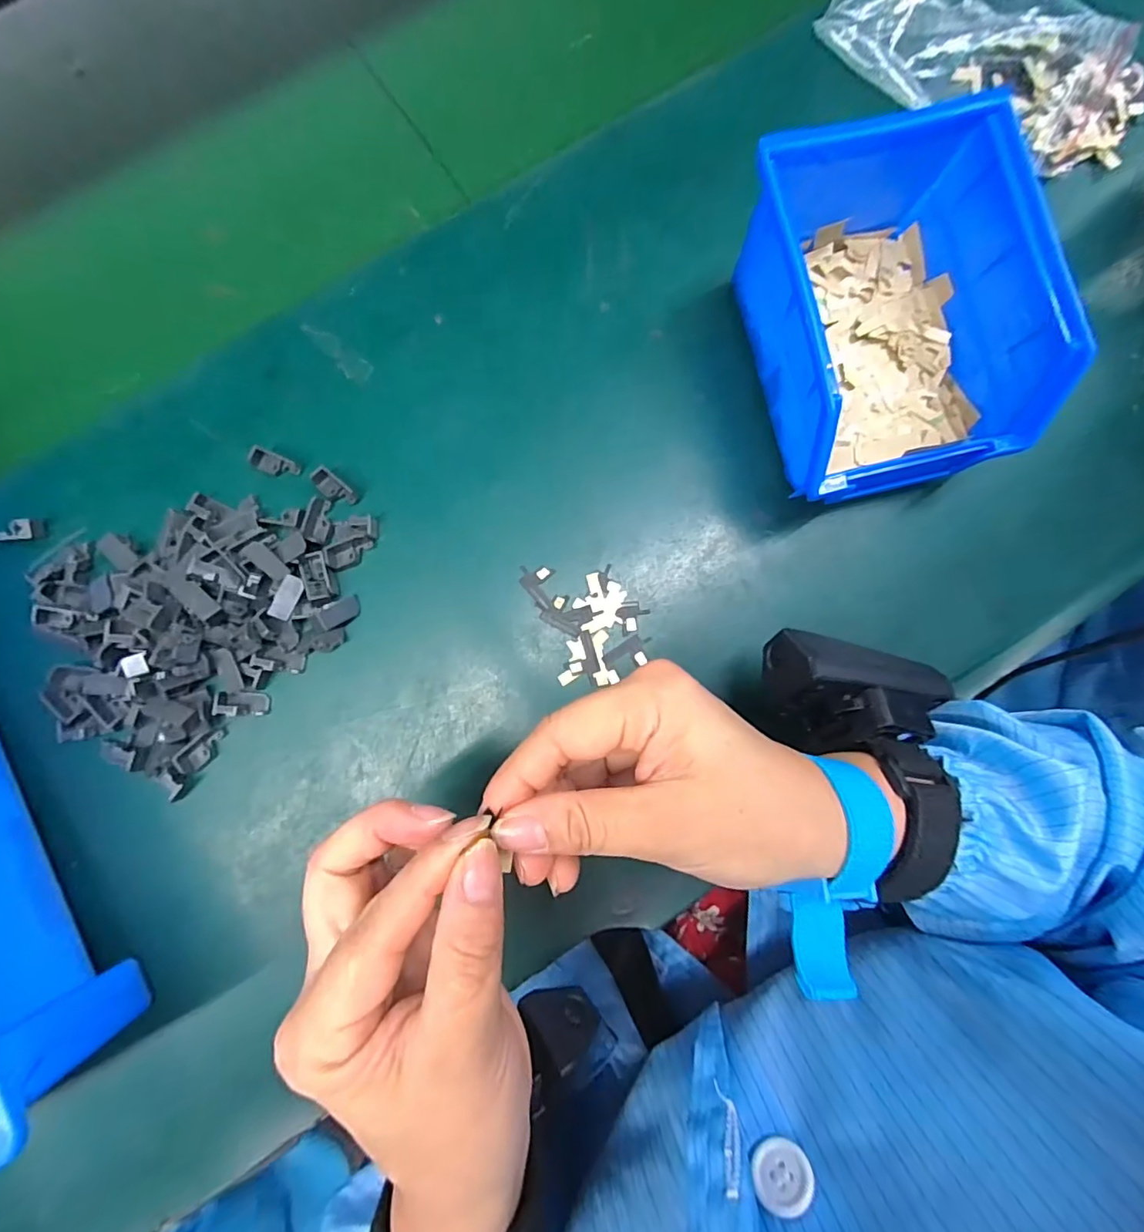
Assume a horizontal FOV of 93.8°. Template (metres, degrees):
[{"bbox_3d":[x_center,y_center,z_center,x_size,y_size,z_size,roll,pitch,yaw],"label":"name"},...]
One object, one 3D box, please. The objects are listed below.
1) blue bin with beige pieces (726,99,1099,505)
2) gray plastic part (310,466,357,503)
[{"bbox_3d":[0.135,-0.141,0.252,0.112,0.081,0.161,-14,85,-3],"label":"blue bin with beige pieces"},{"bbox_3d":[-0.118,-0.064,0.264,0.022,0.009,0.011,38,81,6],"label":"gray plastic part"}]

